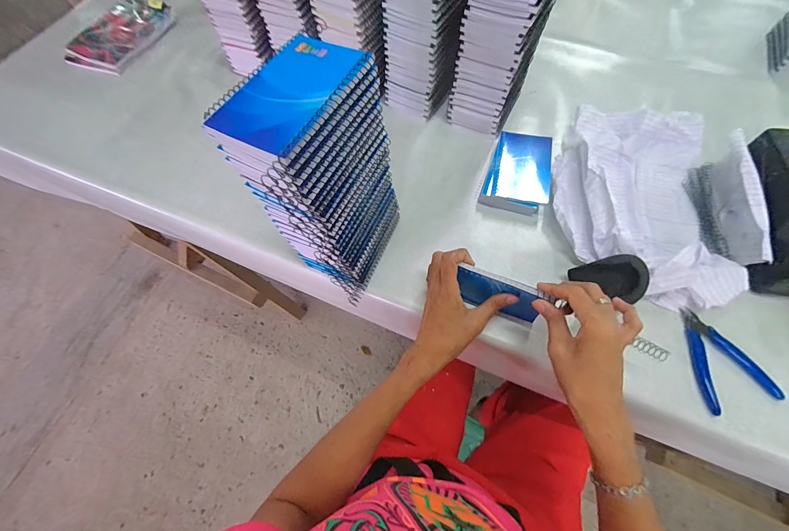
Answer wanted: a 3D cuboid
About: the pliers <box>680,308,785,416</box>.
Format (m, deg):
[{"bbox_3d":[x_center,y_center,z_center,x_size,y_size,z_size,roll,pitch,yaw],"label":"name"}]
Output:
[{"bbox_3d":[0.396,0.112,0.415,0.082,0.011,0.118,-15,65,-4],"label":"pliers"}]

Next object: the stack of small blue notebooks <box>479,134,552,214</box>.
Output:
[{"bbox_3d":[0.200,-0.149,0.530,0.096,0.032,0.128,17,67,11],"label":"stack of small blue notebooks"}]

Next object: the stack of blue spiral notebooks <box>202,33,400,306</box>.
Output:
[{"bbox_3d":[-0.072,-0.089,0.381,0.103,0.242,0.135,23,68,14],"label":"stack of blue spiral notebooks"}]

